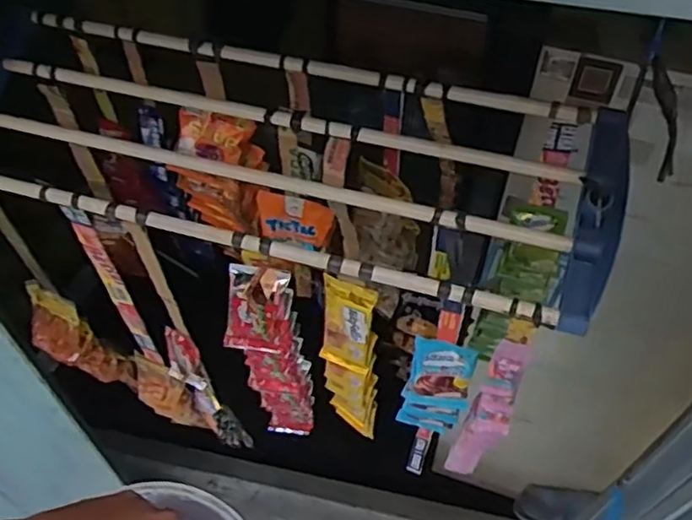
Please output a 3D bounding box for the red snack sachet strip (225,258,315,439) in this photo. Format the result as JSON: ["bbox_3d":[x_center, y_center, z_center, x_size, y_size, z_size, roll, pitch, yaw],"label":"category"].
[{"bbox_3d":[-0.097,0.156,0.923,0.086,0.459,0.062,-4,55,-2],"label":"red snack sachet strip"}]

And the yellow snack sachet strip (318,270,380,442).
[{"bbox_3d":[0.005,0.145,0.864,0.068,0.379,0.035,11,56,9],"label":"yellow snack sachet strip"}]

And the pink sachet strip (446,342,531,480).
[{"bbox_3d":[0.175,0.218,0.869,0.053,0.423,0.042,14,56,11],"label":"pink sachet strip"}]

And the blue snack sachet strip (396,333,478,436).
[{"bbox_3d":[0.111,0.177,0.850,0.076,0.257,0.034,14,56,10],"label":"blue snack sachet strip"}]

